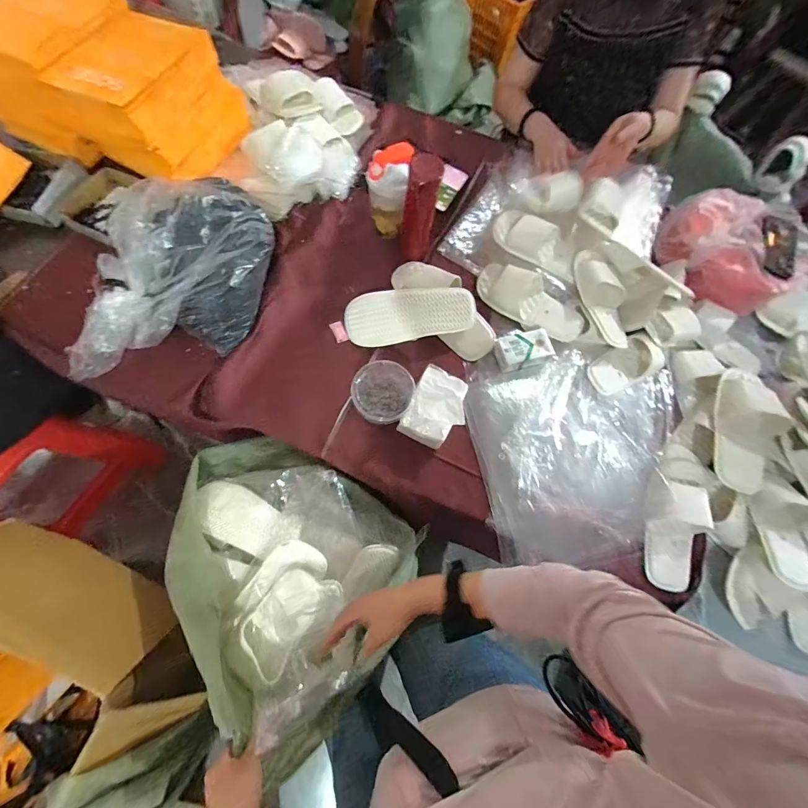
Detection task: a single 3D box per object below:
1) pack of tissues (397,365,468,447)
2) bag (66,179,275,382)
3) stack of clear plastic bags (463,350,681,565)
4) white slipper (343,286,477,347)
[{"bbox_3d":[0.061,0.010,0.704,0.099,0.076,0.139,27,69,4],"label":"pack of tissues"},{"bbox_3d":[-0.446,-0.254,0.706,0.395,0.196,0.305,-15,72,-11],"label":"bag"},{"bbox_3d":[0.369,0.090,0.745,0.449,0.043,0.402,-10,73,-2],"label":"stack of clear plastic bags"},{"bbox_3d":[0.012,-0.187,0.777,0.266,0.041,0.105,-8,100,0],"label":"white slipper"}]

